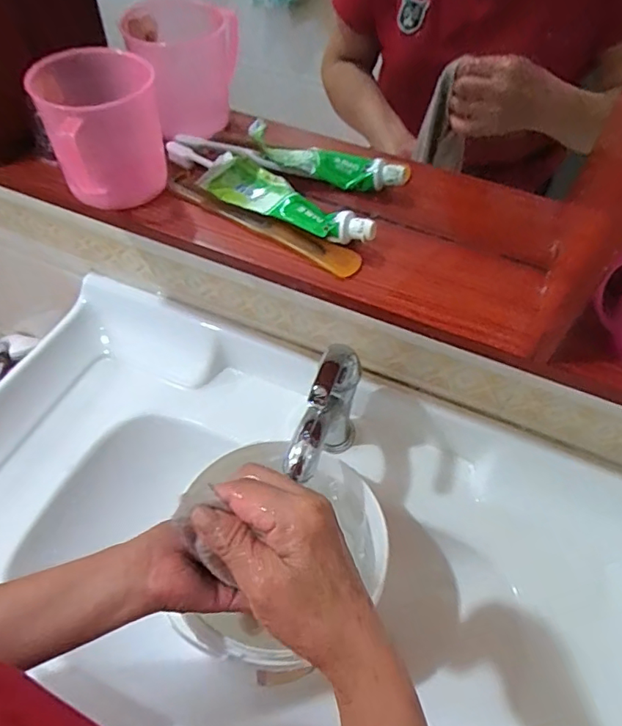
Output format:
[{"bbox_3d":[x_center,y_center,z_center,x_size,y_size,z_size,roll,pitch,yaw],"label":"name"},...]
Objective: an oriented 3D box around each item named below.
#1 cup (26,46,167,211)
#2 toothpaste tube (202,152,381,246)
[{"bbox_3d":[-0.162,-0.180,0.423,0.090,0.093,0.100,-18,57,-14],"label":"cup"},{"bbox_3d":[-0.016,-0.139,0.444,0.152,0.035,0.043,26,57,16],"label":"toothpaste tube"}]

